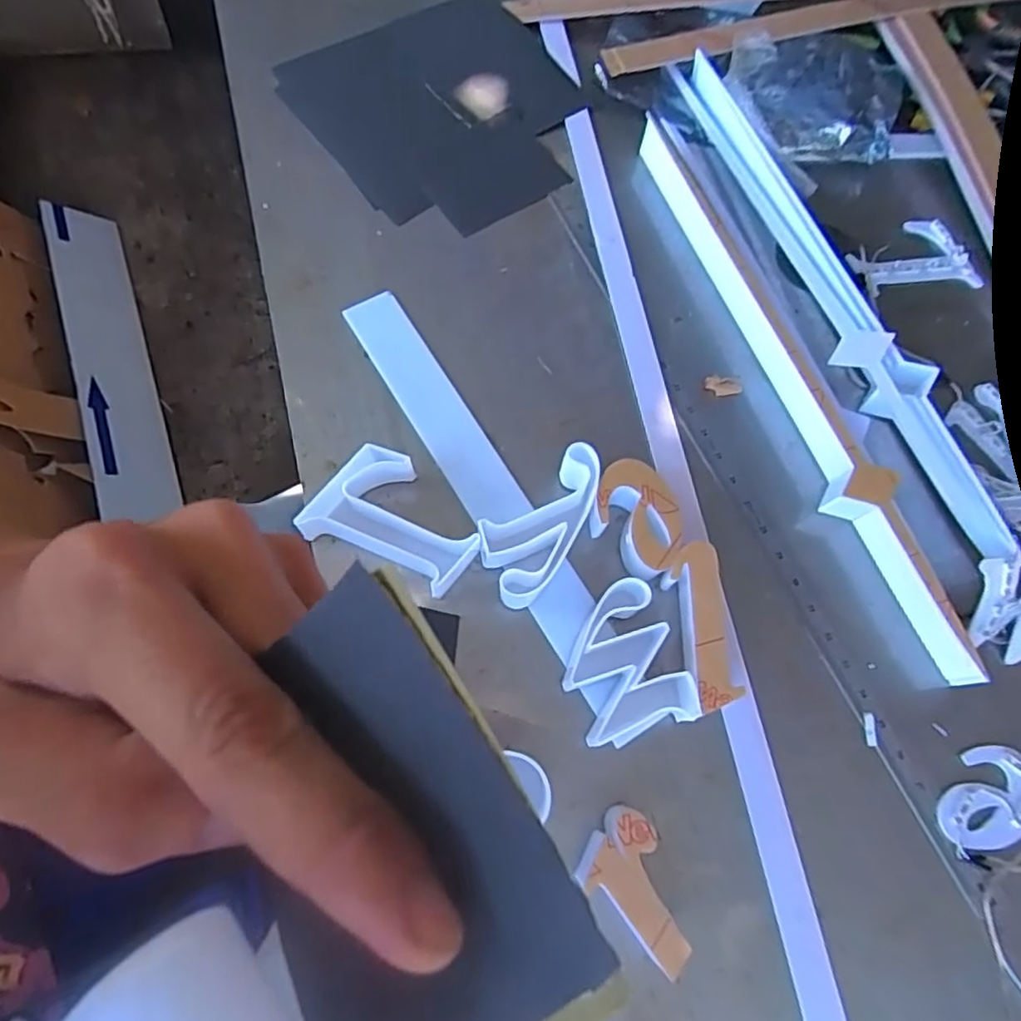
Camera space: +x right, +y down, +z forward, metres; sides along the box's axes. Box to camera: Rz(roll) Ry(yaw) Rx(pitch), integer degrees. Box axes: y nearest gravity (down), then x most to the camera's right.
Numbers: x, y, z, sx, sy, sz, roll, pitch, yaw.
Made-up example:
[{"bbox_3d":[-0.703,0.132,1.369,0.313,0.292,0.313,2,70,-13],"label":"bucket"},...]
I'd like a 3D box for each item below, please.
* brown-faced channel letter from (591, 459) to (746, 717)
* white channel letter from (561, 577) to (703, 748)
[{"bbox_3d":[0.126,0.055,0.526,0.069,0.051,0.200,-25,75,-13],"label":"brown-faced channel letter"},{"bbox_3d":[0.083,0.119,0.499,0.082,0.042,0.107,-20,74,-12],"label":"white channel letter"}]

